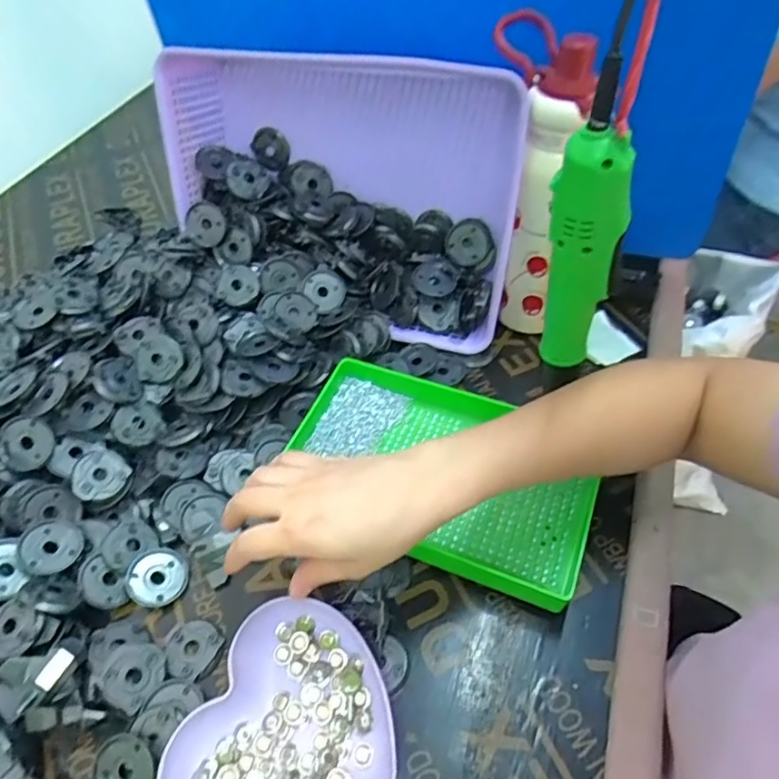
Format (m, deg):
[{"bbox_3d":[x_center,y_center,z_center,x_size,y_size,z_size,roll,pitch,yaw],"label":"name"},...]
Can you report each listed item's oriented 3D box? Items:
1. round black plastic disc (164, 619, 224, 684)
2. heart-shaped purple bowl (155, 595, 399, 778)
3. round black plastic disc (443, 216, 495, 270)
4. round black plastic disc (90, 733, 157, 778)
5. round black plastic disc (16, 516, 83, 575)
[{"bbox_3d":[-0.143,0.188,0.420,0.041,0.004,0.039,-2,50,2],"label":"round black plastic disc"},{"bbox_3d":[-0.062,0.220,0.375,0.132,0.026,0.144,-2,50,2],"label":"heart-shaped purple bowl"},{"bbox_3d":[0.082,-0.152,0.599,0.049,0.013,0.048,2,98,12],"label":"round black plastic disc"},{"bbox_3d":[-0.170,0.245,0.368,0.042,0.006,0.042,-3,74,9],"label":"round black plastic disc"},{"bbox_3d":[-0.263,0.122,0.449,0.044,0.006,0.045,29,50,-1],"label":"round black plastic disc"}]

